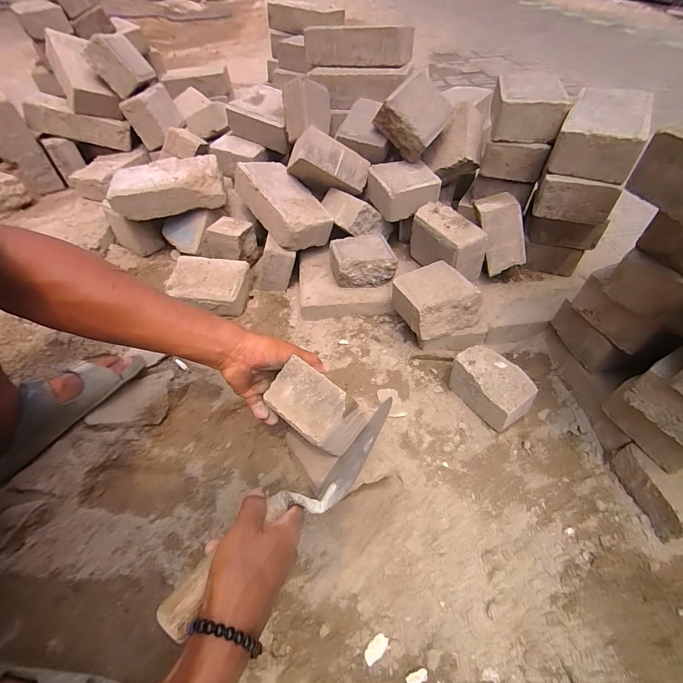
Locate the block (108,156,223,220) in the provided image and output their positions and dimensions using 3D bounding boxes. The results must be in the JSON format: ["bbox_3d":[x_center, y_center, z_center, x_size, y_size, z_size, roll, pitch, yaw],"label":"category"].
[{"bbox_3d":[-0.349,-0.312,0.698,0.212,0.071,0.095,-10,51,-8],"label":"block"}]

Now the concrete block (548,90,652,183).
[{"bbox_3d":[0.396,-0.323,0.531,0.101,0.070,0.180,25,54,19],"label":"concrete block"}]

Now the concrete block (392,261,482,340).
[{"bbox_3d":[0.156,-0.071,0.582,0.109,0.066,0.118,-20,53,-16],"label":"concrete block"}]

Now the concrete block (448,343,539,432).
[{"bbox_3d":[0.228,0.068,0.528,0.066,0.068,0.112,-29,53,-19],"label":"concrete block"}]

